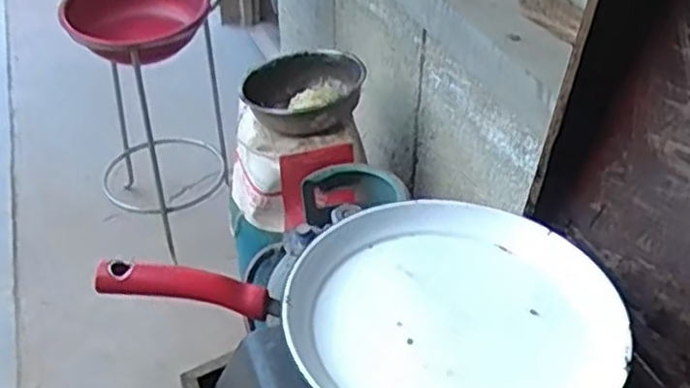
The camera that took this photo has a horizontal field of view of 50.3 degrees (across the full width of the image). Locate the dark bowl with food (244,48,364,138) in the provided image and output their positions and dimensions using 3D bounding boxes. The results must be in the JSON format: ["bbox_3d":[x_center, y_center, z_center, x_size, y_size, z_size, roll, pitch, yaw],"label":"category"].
[{"bbox_3d":[-0.051,-0.204,1.391,0.187,0.093,0.225,18,41,21],"label":"dark bowl with food"}]

